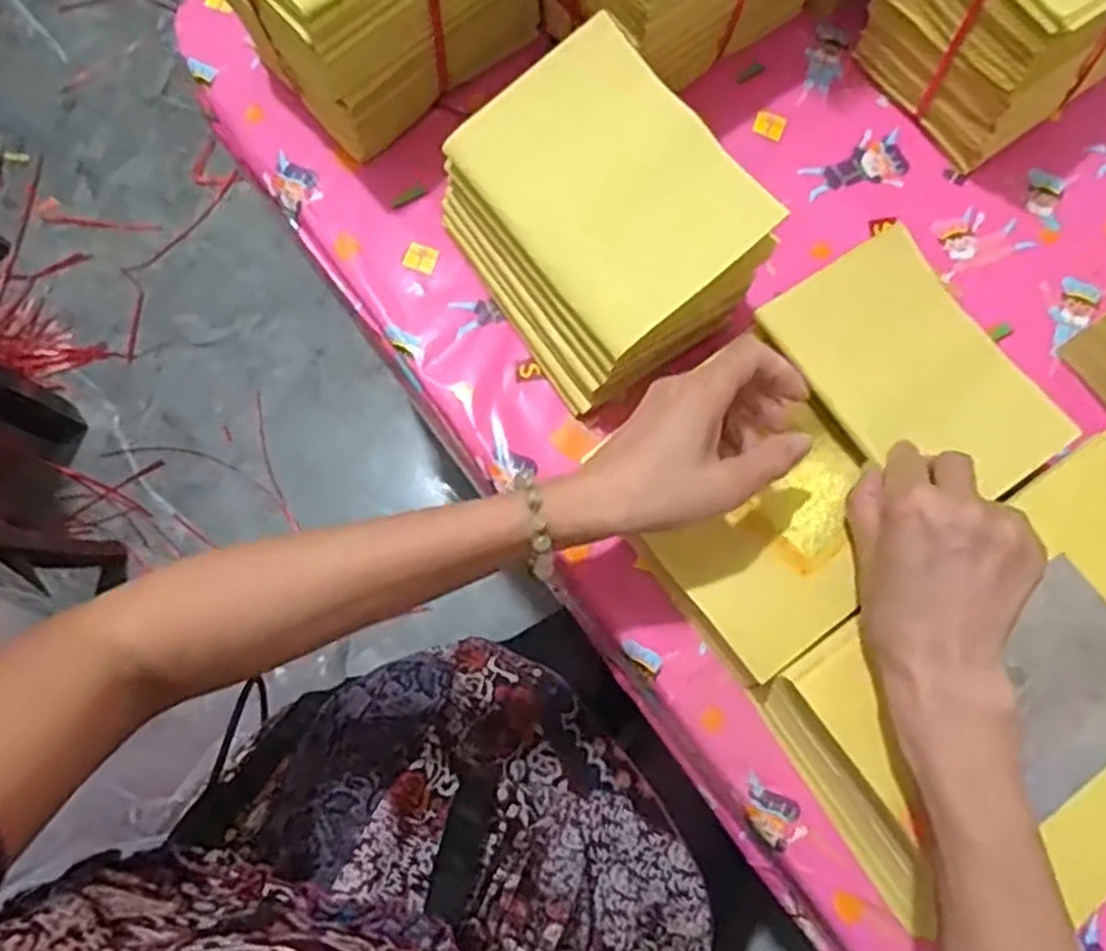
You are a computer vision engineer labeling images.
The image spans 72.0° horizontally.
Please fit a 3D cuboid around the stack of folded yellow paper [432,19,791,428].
[{"bbox_3d":[0.025,-0.144,0.440,0.130,0.112,0.169,-38,81,-8],"label":"stack of folded yellow paper"}]

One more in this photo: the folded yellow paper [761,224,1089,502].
[{"bbox_3d":[0.206,-0.057,0.433,0.110,0.011,0.160,-34,81,-7],"label":"folded yellow paper"}]

